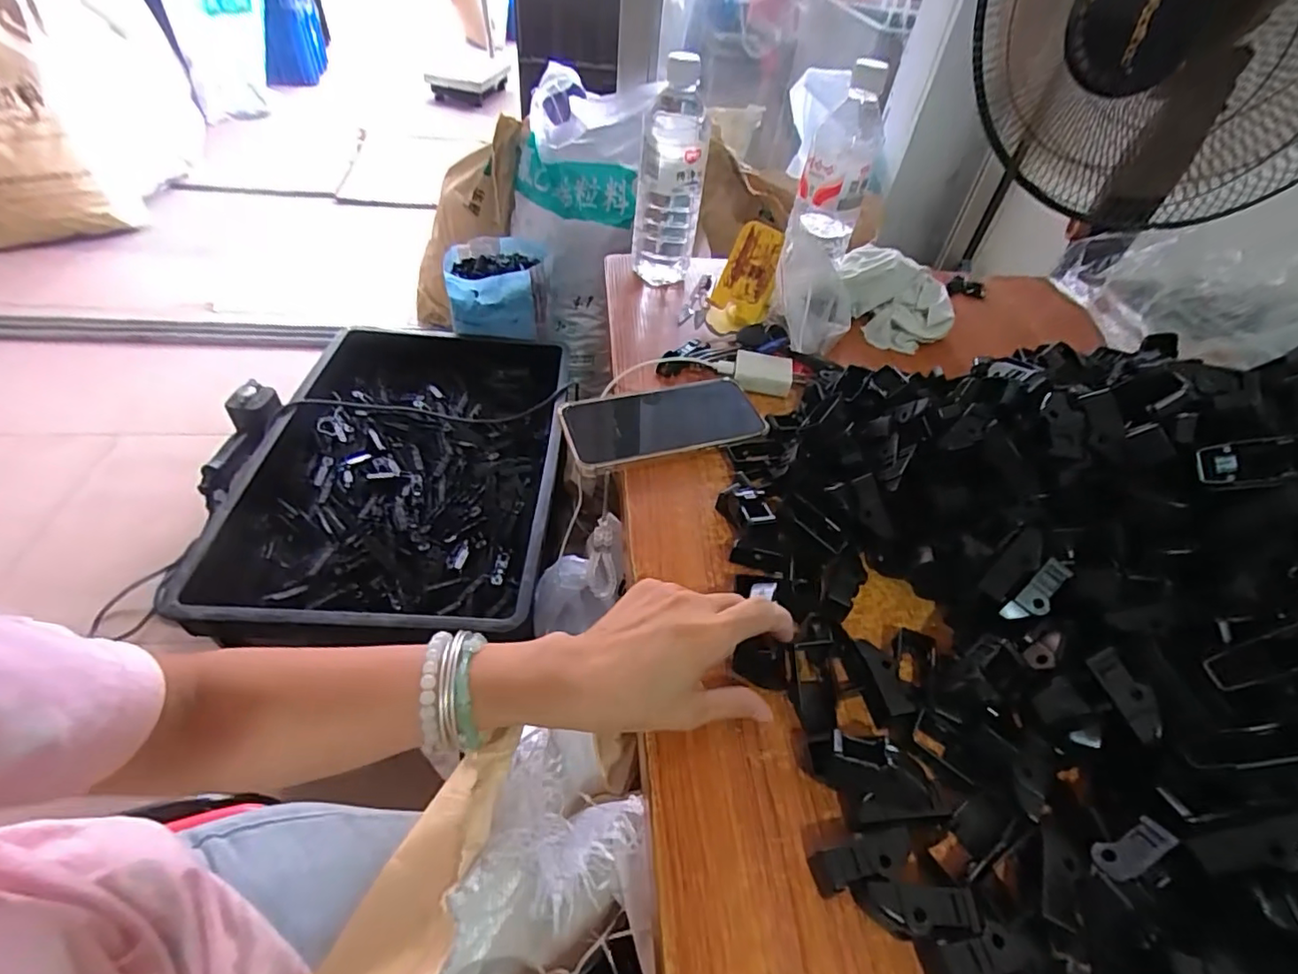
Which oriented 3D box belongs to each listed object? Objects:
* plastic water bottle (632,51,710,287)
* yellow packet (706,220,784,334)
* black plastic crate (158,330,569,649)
[{"bbox_3d":[0.020,-0.310,0.603,0.069,0.212,0.061,2,47,-6],"label":"plastic water bottle"},{"bbox_3d":[0.098,-0.207,0.590,0.056,0.111,0.011,33,37,16],"label":"yellow packet"},{"bbox_3d":[-0.358,-0.036,0.906,0.427,0.093,0.594,4,46,-3],"label":"black plastic crate"}]

